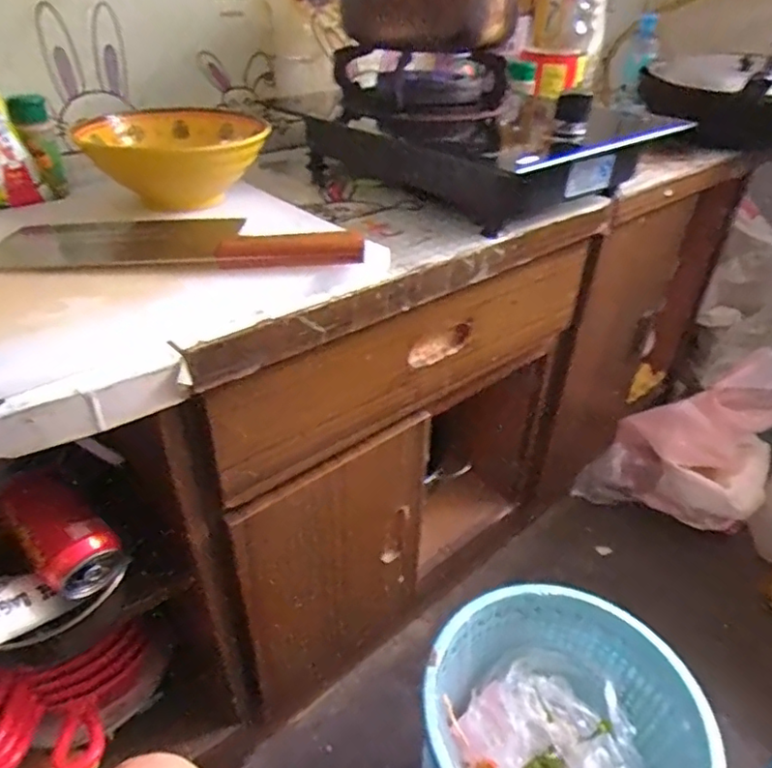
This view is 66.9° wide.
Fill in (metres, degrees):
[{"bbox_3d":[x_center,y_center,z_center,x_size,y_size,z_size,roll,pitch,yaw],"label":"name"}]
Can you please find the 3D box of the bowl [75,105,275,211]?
[{"bbox_3d":[-0.216,-0.229,0.610,0.182,0.072,0.179,-12,37,-21],"label":"bowl"}]

